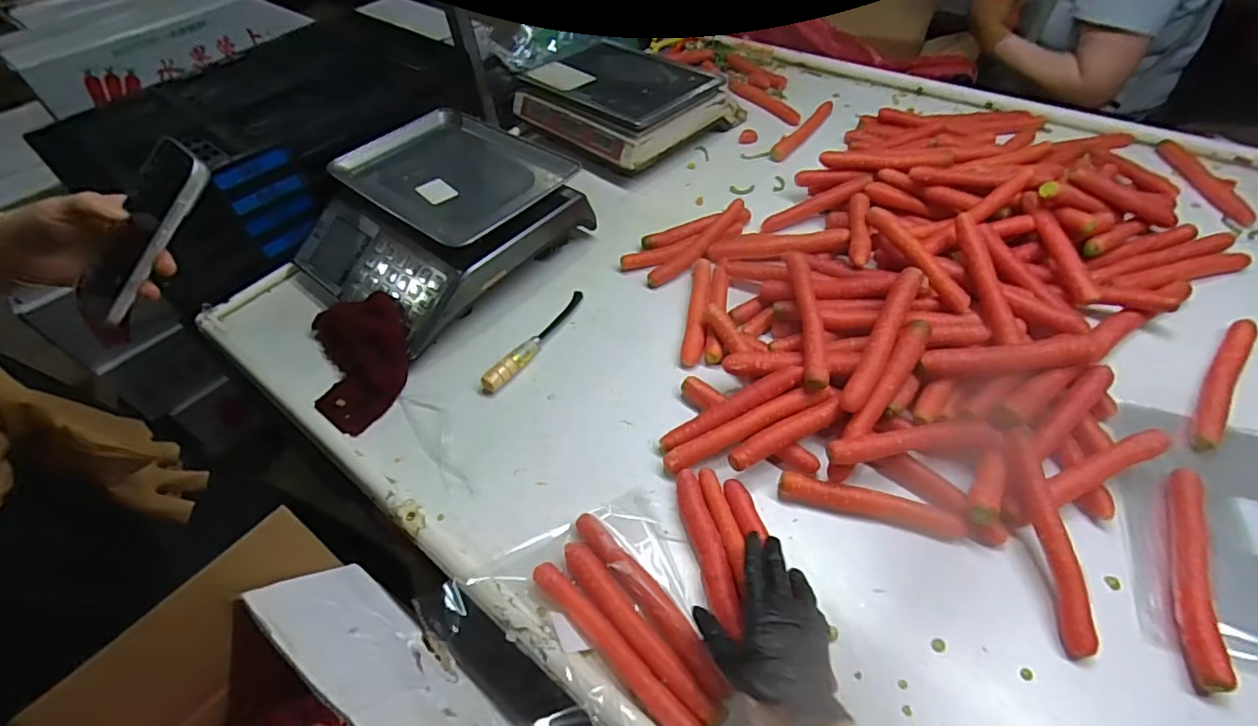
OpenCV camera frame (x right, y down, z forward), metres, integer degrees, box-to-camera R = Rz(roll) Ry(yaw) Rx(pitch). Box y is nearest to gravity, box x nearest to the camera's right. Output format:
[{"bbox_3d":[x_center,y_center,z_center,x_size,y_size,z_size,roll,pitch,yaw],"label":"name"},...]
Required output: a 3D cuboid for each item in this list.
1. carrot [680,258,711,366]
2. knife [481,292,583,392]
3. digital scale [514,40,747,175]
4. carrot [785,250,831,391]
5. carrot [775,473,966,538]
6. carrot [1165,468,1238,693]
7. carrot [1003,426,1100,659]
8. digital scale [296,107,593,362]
[{"bbox_3d":[0.091,-0.076,0.744,0.026,0.028,0.183,4,51,10],"label":"carrot"},{"bbox_3d":[-0.116,-0.036,0.735,0.023,0.016,0.200,22,56,22],"label":"knife"},{"bbox_3d":[0.001,-0.471,1.024,0.308,0.106,0.280,34,61,29],"label":"digital scale"},{"bbox_3d":[0.205,-0.054,0.648,0.026,0.031,0.204,0,51,6],"label":"carrot"},{"bbox_3d":[0.235,0.142,0.556,0.169,0.026,0.022,11,53,15],"label":"carrot"},{"bbox_3d":[0.494,0.182,0.497,0.023,0.029,0.206,19,55,20],"label":"carrot"},{"bbox_3d":[0.368,0.150,0.494,0.027,0.023,0.187,-4,67,0],"label":"carrot"},{"bbox_3d":[-0.272,-0.216,0.833,0.310,0.115,0.348,31,60,28],"label":"digital scale"}]

